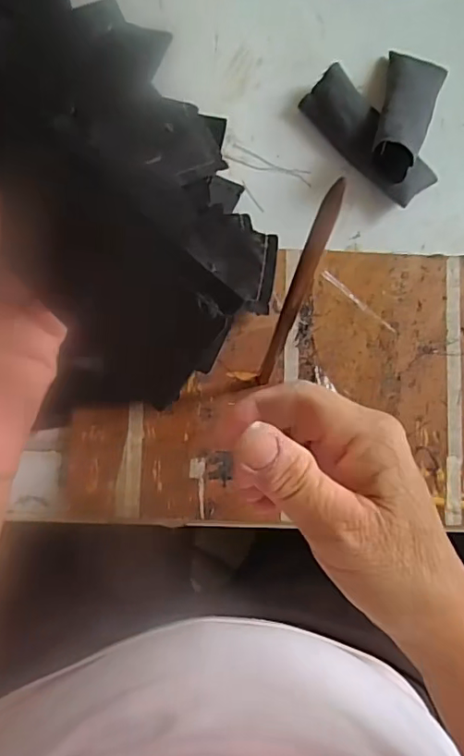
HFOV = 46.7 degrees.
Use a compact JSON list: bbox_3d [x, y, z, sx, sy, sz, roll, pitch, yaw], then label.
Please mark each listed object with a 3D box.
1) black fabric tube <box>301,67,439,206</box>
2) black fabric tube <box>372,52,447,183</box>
[{"bbox_3d":[0.093,-0.165,0.373,0.039,0.025,0.102,-44,86,-7],"label":"black fabric tube"},{"bbox_3d":[0.119,-0.183,0.366,0.039,0.025,0.106,20,65,1],"label":"black fabric tube"}]

